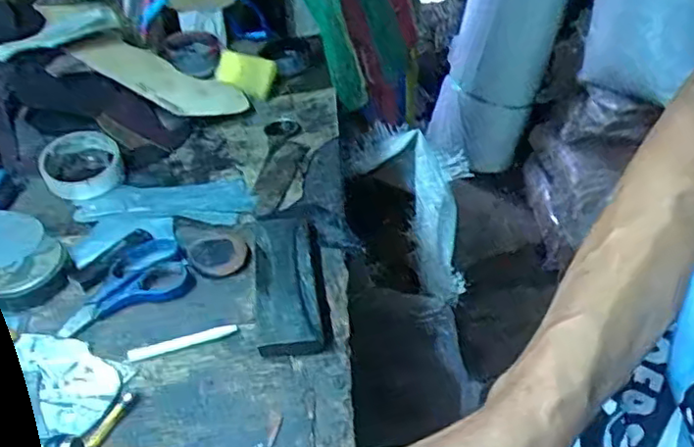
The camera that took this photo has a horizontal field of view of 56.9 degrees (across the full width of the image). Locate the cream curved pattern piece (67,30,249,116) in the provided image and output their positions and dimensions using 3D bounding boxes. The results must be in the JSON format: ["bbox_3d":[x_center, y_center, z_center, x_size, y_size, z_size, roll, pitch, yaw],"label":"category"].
[{"bbox_3d":[-0.238,-0.193,0.835,0.230,0.028,0.105,27,45,14],"label":"cream curved pattern piece"}]

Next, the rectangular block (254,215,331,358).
[{"bbox_3d":[-0.052,0.047,0.559,0.055,0.023,0.160,-5,39,-6],"label":"rectangular block"}]

